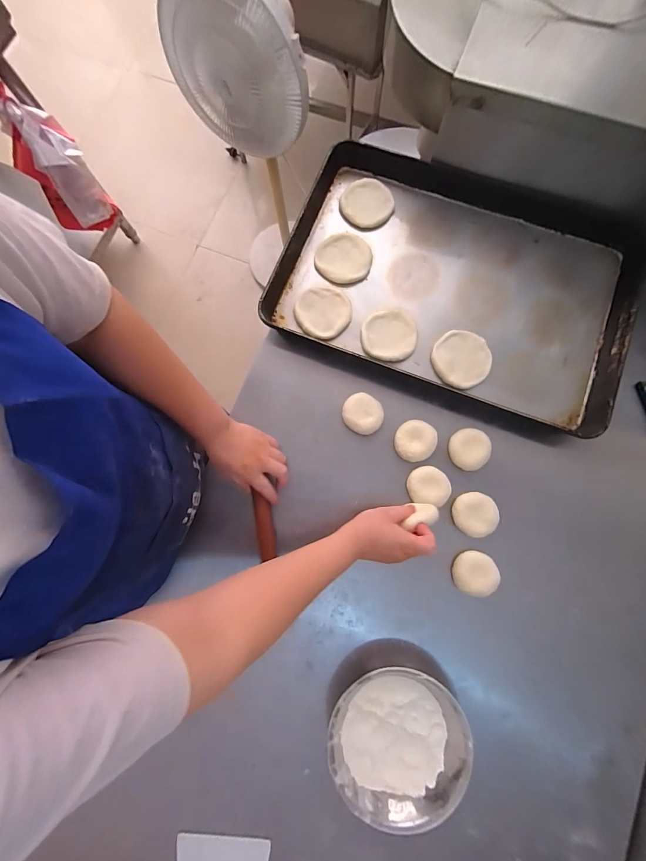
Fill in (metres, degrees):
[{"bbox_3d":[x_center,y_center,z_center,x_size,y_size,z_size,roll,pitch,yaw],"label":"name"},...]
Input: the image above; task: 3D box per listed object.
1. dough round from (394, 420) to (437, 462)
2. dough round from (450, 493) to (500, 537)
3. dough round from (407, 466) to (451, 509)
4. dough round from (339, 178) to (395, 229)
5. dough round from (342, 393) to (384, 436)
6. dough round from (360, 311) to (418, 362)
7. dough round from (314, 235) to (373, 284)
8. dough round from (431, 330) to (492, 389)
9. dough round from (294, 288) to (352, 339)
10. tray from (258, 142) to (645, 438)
[{"bbox_3d":[0.157,0.018,0.568,0.069,0.021,0.065,0,79,1],"label":"dough round"},{"bbox_3d":[0.246,0.135,0.539,0.063,0.027,0.067,0,79,1],"label":"dough round"},{"bbox_3d":[0.174,0.090,0.552,0.066,0.020,0.061,0,79,1],"label":"dough round"},{"bbox_3d":[0.087,-0.446,0.659,0.100,0.022,0.097,0,79,1],"label":"dough round"},{"bbox_3d":[0.069,-0.029,0.579,0.068,0.026,0.064,0,79,1],"label":"dough round"},{"bbox_3d":[0.120,-0.172,0.606,0.098,0.015,0.092,0,79,1],"label":"dough round"},{"bbox_3d":[0.040,-0.327,0.639,0.104,0.019,0.088,5,79,2],"label":"dough round"},{"bbox_3d":[0.245,-0.126,0.593,0.095,0.015,0.101,0,79,1],"label":"dough round"},{"bbox_3d":[-0.001,-0.216,0.615,0.095,0.011,0.099,0,79,1],"label":"dough round"},{"bbox_3d":[0.233,-0.263,0.617,0.617,0.053,0.412,21,80,5],"label":"tray"}]

